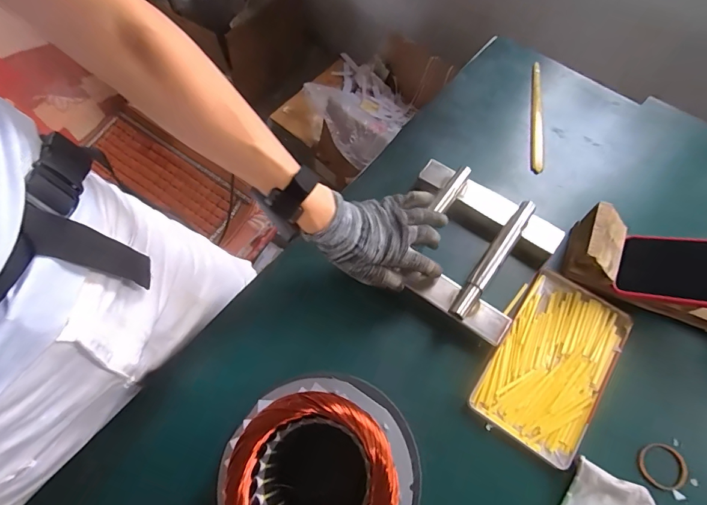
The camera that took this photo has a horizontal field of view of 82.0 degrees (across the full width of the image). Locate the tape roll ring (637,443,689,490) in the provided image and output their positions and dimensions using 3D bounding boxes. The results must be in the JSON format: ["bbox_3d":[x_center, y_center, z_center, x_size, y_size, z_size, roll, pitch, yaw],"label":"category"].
[{"bbox_3d":[0.324,0.223,0.426,0.043,0.010,0.043,29,68,13],"label":"tape roll ring"}]

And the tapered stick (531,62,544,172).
[{"bbox_3d":[0.284,-0.210,0.622,0.020,0.010,0.210,10,65,5],"label":"tapered stick"}]

